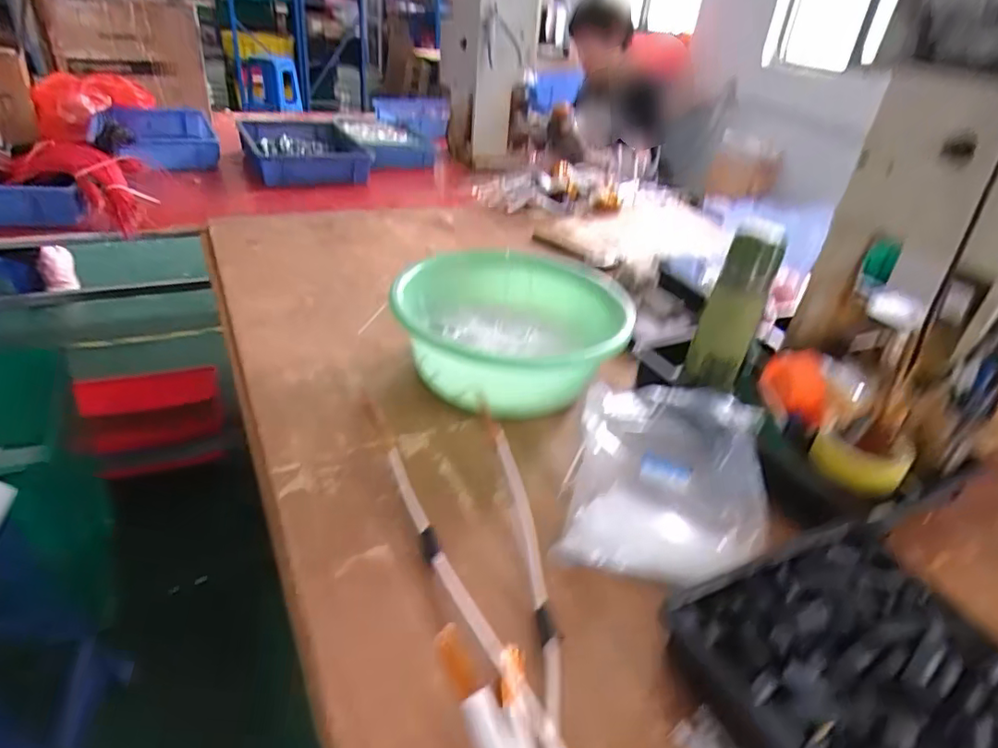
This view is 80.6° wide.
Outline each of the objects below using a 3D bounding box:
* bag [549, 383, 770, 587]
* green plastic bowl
[{"bbox_3d":[0.179,0.112,0.620,0.199,0.081,0.231,12,32,8],"label":"bag"},{"bbox_3d":[0.013,-0.053,0.797,0.299,0.123,0.306,5,32,-3],"label":"green plastic bowl"}]

